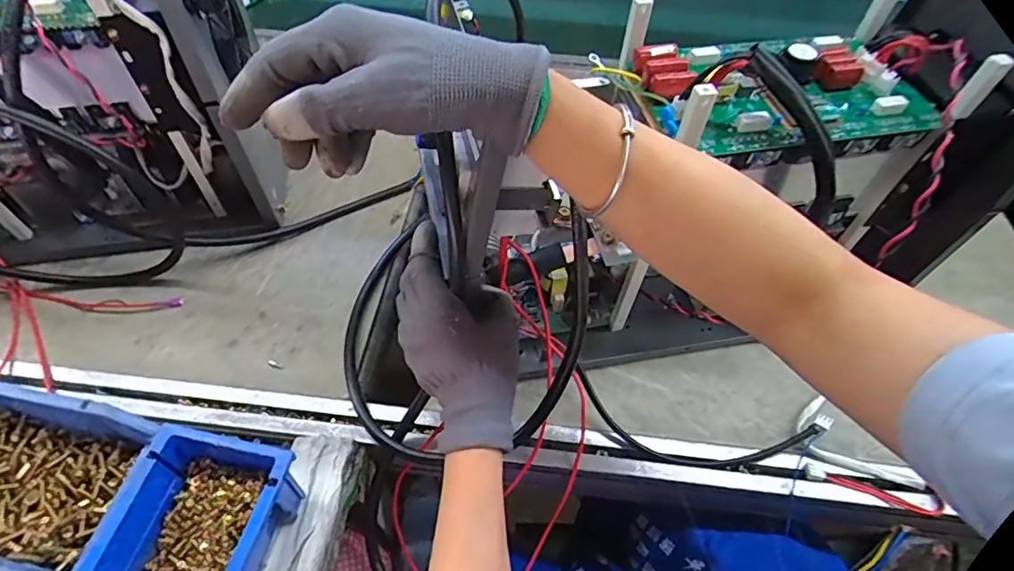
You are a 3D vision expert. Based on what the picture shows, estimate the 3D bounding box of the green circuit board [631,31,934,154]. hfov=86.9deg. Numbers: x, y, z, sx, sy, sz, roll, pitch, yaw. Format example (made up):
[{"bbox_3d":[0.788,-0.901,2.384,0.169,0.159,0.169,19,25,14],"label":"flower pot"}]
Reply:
[{"bbox_3d":[0.214,-0.159,0.411,0.215,0.036,0.132,-12,55,-10],"label":"green circuit board"}]

